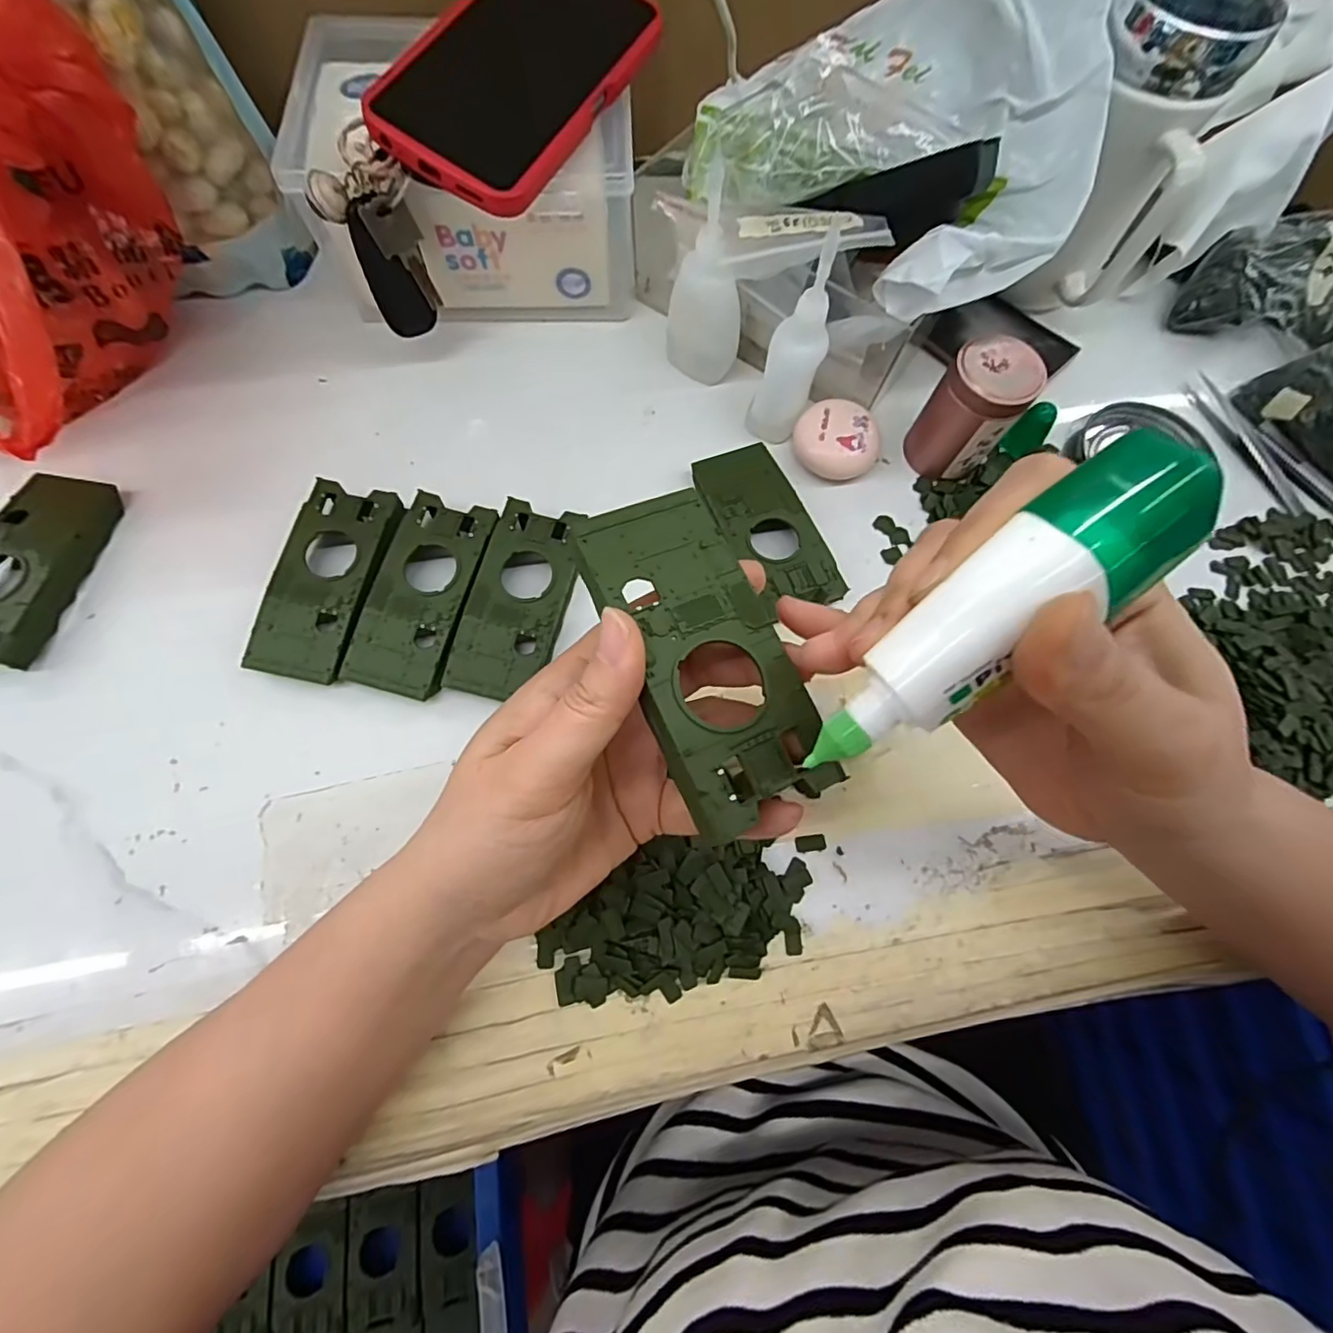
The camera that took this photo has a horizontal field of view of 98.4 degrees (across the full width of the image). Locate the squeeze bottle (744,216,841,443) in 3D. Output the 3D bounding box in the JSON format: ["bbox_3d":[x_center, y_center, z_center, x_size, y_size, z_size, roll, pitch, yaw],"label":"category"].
[{"bbox_3d":[0.067,-0.166,0.298,0.031,0.101,0.036,15,72,3],"label":"squeeze bottle"}]

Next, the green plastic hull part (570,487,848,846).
[{"bbox_3d":[0.011,-0.006,0.173,0.048,0.008,0.103,-21,77,-8],"label":"green plastic hull part"}]

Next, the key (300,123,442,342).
[{"bbox_3d":[-0.149,-0.221,0.300,0.043,0.084,0.021,-14,48,-6],"label":"key"}]

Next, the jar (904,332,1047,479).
[{"bbox_3d":[0.166,-0.140,0.317,0.042,0.066,0.040,0,72,-2],"label":"jar"}]

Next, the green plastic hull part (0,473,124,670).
[{"bbox_3d":[-0.324,-0.051,0.293,0.045,0.023,0.104,11,72,2],"label":"green plastic hull part"}]

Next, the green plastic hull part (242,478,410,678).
[{"bbox_3d":[-0.173,-0.043,0.297,0.049,0.020,0.103,13,72,3],"label":"green plastic hull part"}]

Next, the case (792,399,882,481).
[{"bbox_3d":[0.098,-0.129,0.334,0.047,0.026,0.039,38,75,10],"label":"case"}]

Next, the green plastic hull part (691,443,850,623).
[{"bbox_3d":[0.053,-0.076,0.312,0.048,0.019,0.109,-20,74,-8],"label":"green plastic hull part"}]

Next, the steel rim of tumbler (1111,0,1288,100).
[{"bbox_3d":[0.252,-0.312,0.280,0.070,0.028,0.070,30,73,8],"label":"steel rim of tumbler"}]

